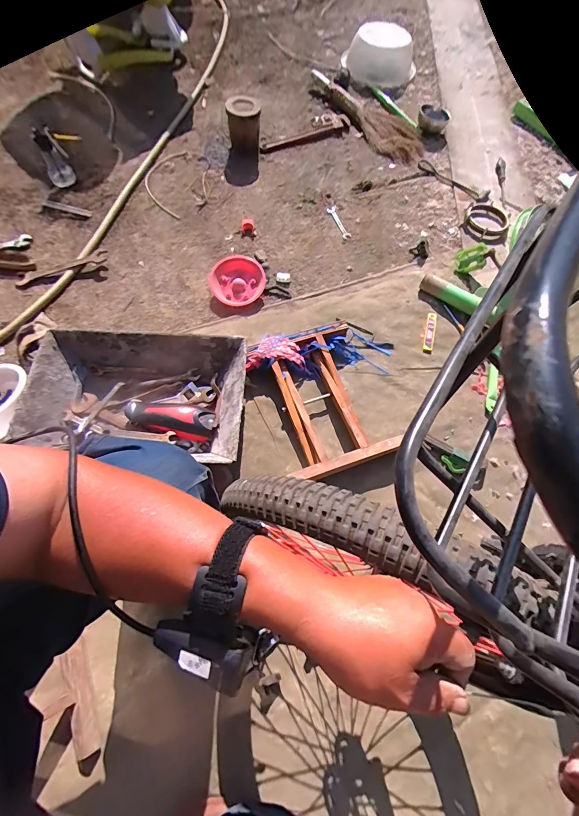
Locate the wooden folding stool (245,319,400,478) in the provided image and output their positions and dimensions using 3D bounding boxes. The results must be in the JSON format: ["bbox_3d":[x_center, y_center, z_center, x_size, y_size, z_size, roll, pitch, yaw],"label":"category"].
[{"bbox_3d":[0.084,-0.036,0.857,0.300,0.082,0.374,-17,68,-10],"label":"wooden folding stool"}]

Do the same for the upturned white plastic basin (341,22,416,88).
[{"bbox_3d":[0.357,-1.378,1.350,0.269,0.138,0.225,15,67,4],"label":"upturned white plastic basin"}]

